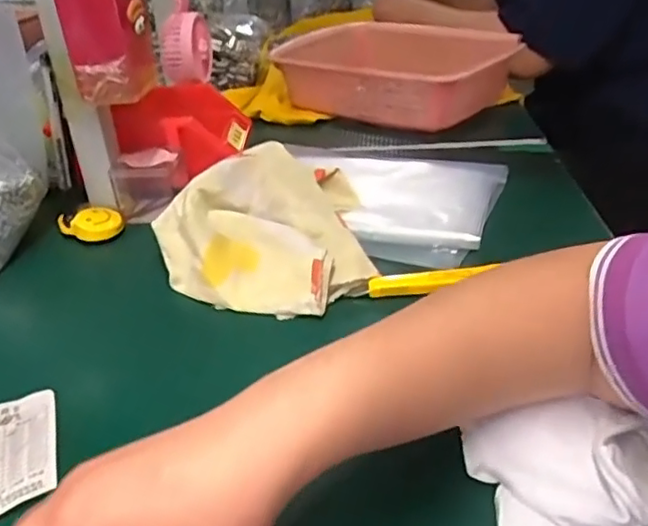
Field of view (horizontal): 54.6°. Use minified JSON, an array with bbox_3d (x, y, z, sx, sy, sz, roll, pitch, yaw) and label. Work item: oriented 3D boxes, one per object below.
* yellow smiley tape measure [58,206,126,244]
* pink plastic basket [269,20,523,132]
[{"bbox_3d":[-0.211,-0.036,0.571,0.055,0.017,0.041,-15,33,-18],"label":"yellow smiley tape measure"},{"bbox_3d":[0.110,-0.272,0.861,0.299,0.100,0.286,16,36,28],"label":"pink plastic basket"}]

